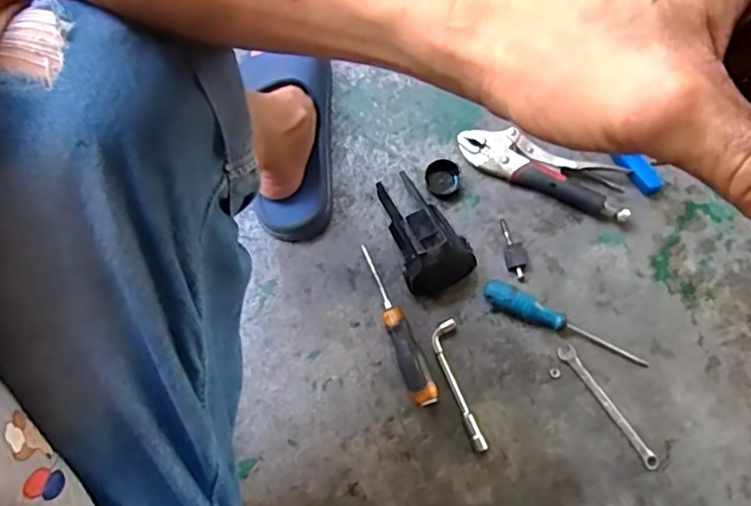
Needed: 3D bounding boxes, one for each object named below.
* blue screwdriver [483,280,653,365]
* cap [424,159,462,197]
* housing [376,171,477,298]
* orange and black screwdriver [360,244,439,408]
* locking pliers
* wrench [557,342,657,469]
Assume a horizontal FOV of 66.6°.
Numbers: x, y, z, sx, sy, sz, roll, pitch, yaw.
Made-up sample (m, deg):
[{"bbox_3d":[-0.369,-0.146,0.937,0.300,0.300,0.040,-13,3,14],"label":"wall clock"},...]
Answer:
[{"bbox_3d":[0.218,0.083,0.657,0.198,0.027,0.026,26,77,6],"label":"blue screwdriver"},{"bbox_3d":[0.084,-0.093,0.711,0.043,0.012,0.046,0,75,0],"label":"cap"},{"bbox_3d":[0.054,-0.032,0.666,0.082,0.074,0.157,-20,76,-4],"label":"housing"},{"bbox_3d":[0.024,0.079,0.658,0.029,0.030,0.194,-20,76,-5],"label":"orange and black screwdriver"},{"bbox_3d":[0.207,-0.104,0.708,0.212,0.024,0.061,21,76,5],"label":"locking pliers"},{"bbox_3d":[0.261,0.174,0.644,0.020,0.009,0.157,-32,78,-8],"label":"wrench"}]

